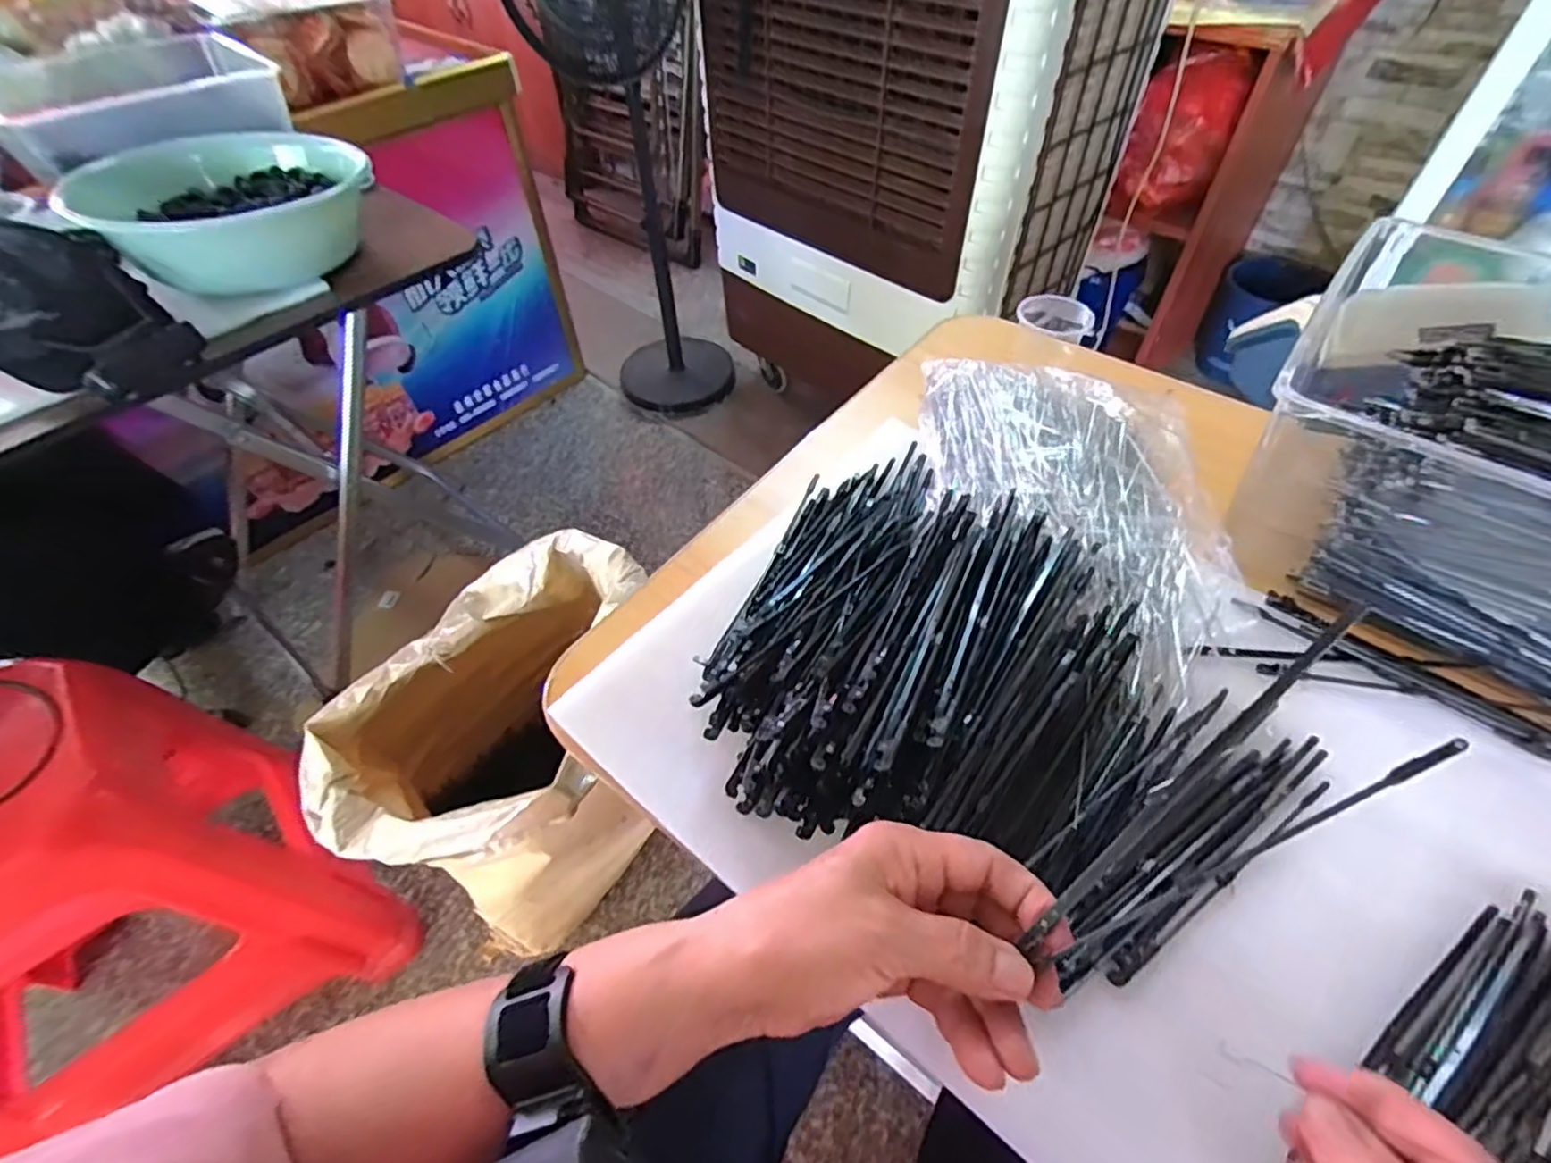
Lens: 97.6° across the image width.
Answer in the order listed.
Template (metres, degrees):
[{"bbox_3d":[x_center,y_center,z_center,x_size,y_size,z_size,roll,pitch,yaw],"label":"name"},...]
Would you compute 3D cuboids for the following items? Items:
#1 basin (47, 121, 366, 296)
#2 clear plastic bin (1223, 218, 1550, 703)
[{"bbox_3d":[-0.624,-0.440,0.800,0.264,0.117,0.264,-1,51,1],"label":"basin"},{"bbox_3d":[0.483,-0.066,0.439,0.288,0.133,0.246,33,59,25],"label":"clear plastic bin"}]

